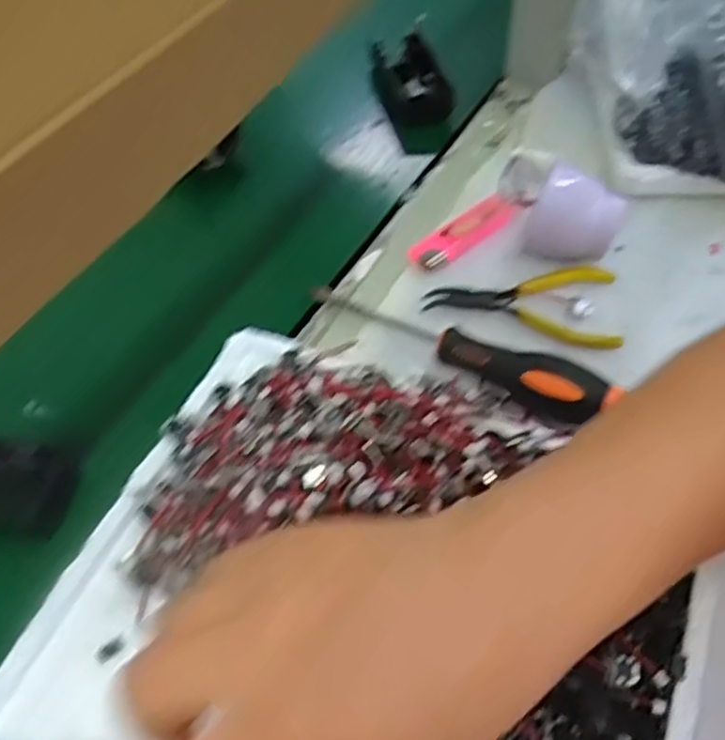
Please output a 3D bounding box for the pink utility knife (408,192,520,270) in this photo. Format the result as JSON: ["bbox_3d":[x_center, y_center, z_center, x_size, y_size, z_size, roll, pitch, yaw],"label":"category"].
[{"bbox_3d":[0.066,-0.089,0.458,0.076,0.021,0.018,-28,57,-16],"label":"pink utility knife"}]

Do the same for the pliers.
[{"bbox_3d":[0.101,-0.046,0.437,0.114,0.010,0.061,13,56,13],"label":"pliers"}]

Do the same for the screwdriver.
[{"bbox_3d":[0.049,-0.018,0.402,0.188,0.025,0.028,26,60,21],"label":"screwdriver"}]

